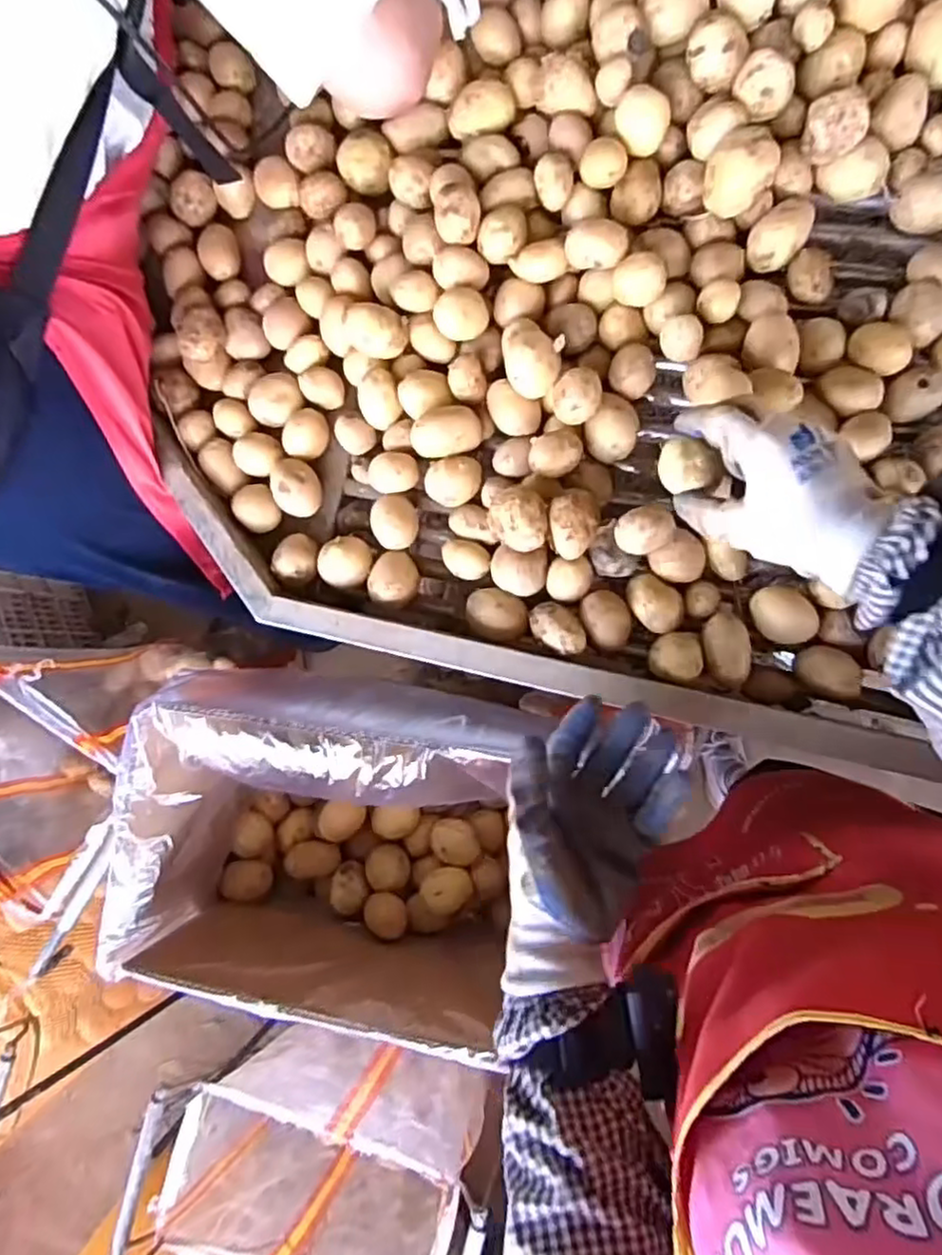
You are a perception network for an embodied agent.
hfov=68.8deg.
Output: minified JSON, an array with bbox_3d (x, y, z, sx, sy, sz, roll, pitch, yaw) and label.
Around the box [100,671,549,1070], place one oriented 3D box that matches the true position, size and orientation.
[{"bbox_3d":[-0.139,0.193,0.676,0.314,0.222,0.264,7,88,8],"label":"box"}]

